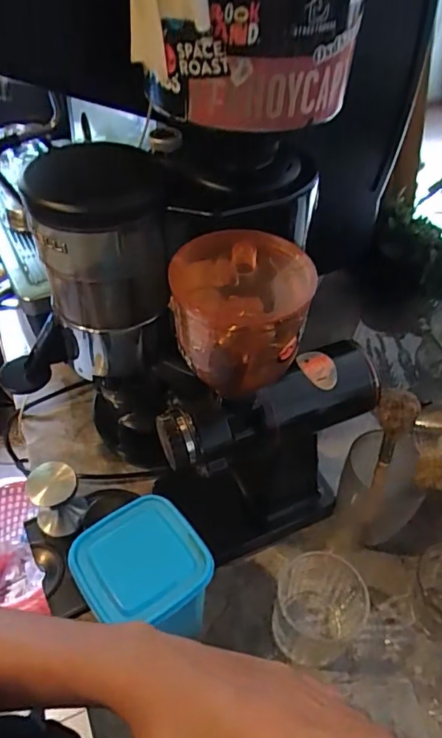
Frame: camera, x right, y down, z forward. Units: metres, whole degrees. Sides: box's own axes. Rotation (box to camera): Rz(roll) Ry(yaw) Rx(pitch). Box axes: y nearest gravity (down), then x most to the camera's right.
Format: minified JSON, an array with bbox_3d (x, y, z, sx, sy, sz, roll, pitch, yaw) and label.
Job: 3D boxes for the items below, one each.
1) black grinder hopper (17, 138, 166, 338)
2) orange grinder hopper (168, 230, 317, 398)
[{"bbox_3d":[-0.114,-0.117,0.489,0.108,0.141,0.119,-12,47,-12],"label":"black grinder hopper"},{"bbox_3d":[0.015,-0.041,0.407,0.100,0.126,0.087,2,46,2],"label":"orange grinder hopper"}]

